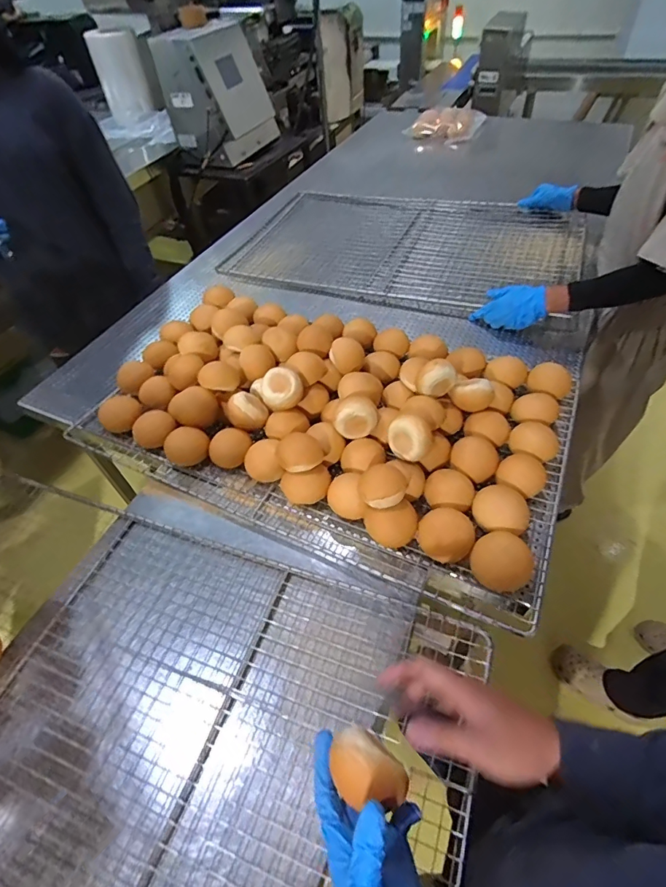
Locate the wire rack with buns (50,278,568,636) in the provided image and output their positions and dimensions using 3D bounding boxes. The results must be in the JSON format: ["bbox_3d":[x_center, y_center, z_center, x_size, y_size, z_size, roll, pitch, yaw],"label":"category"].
[{"bbox_3d":[-0.020,-0.087,0.832,0.837,0.118,0.484,19,54,20],"label":"wire rack with buns"}]

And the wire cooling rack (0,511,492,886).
[{"bbox_3d":[-0.169,0.358,0.526,0.590,0.032,0.540,16,53,15],"label":"wire cooling rack"}]

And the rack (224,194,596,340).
[{"bbox_3d":[0.212,-0.550,1.267,0.911,0.025,0.546,16,54,18],"label":"rack"}]

